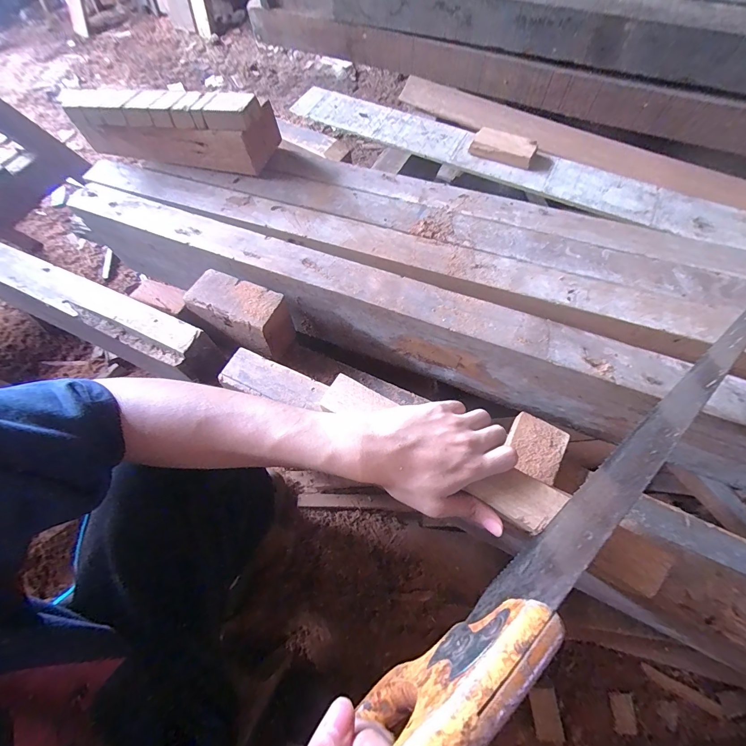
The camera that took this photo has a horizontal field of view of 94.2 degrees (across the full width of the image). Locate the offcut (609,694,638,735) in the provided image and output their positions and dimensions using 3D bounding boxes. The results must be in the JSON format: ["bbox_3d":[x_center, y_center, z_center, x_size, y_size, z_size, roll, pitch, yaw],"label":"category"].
[{"bbox_3d":[0.380,0.516,0.524,0.032,0.004,0.047,0,65,3],"label":"offcut"}]

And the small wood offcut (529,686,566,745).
[{"bbox_3d":[0.265,0.521,0.530,0.039,0.009,0.062,-4,65,1],"label":"small wood offcut"}]

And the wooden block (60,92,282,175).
[{"bbox_3d":[-0.279,-0.349,0.488,0.289,0.084,0.072,12,66,8],"label":"wooden block"}]

